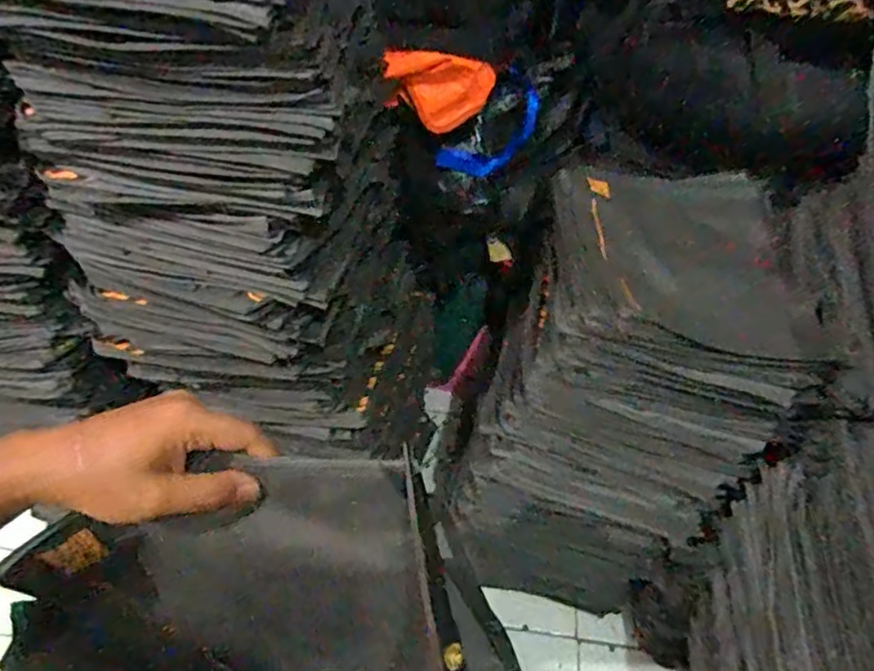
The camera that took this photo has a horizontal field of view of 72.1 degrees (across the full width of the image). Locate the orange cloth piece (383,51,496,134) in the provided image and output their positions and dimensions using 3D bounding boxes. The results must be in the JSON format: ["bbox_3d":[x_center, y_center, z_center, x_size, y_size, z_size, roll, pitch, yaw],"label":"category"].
[{"bbox_3d":[0.003,-0.331,0.812,0.141,0.107,0.037,-7,50,-8],"label":"orange cloth piece"}]

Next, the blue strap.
[{"bbox_3d":[0.082,-0.299,0.895,0.173,0.093,0.028,-38,46,25],"label":"blue strap"}]

